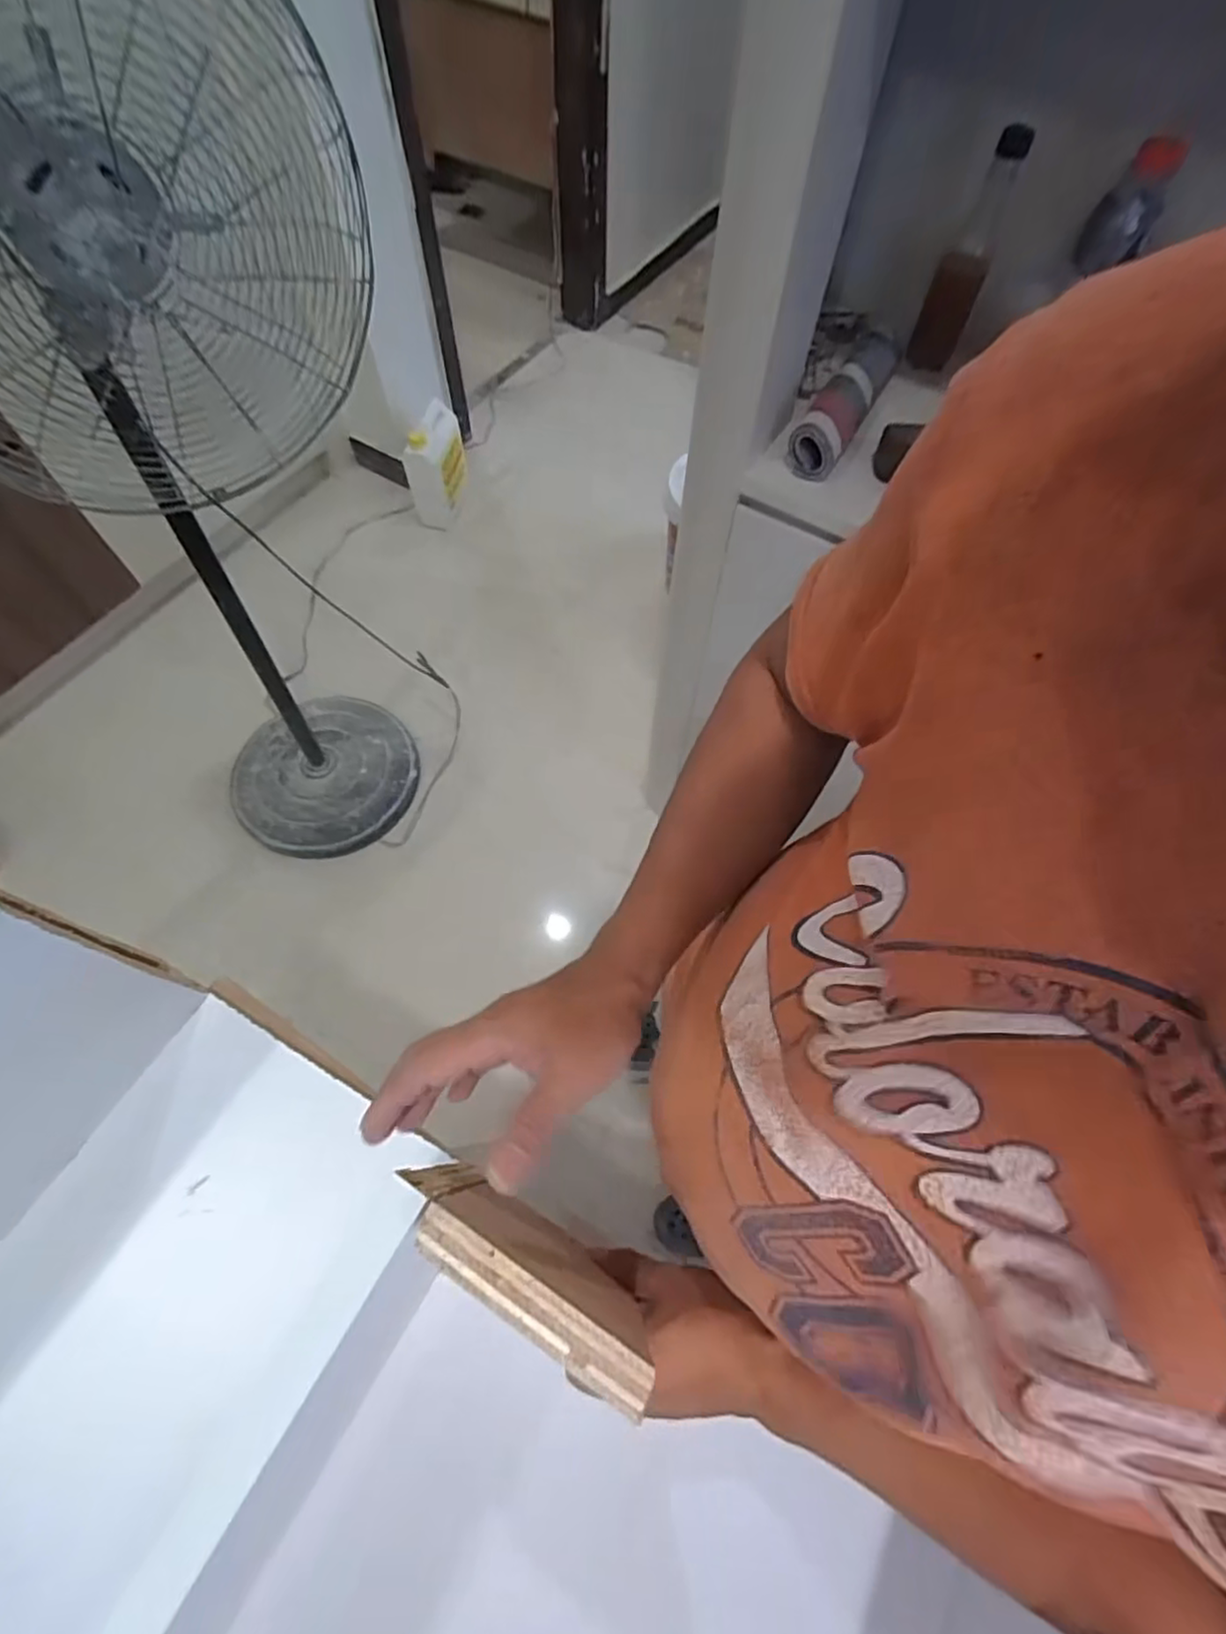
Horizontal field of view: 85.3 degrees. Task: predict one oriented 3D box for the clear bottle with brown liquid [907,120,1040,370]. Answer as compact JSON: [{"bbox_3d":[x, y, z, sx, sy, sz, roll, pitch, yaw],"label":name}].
[{"bbox_3d":[0.386,-0.608,0.743,0.057,0.212,0.054,30,66,13],"label":"clear bottle with brown liquid"}]

